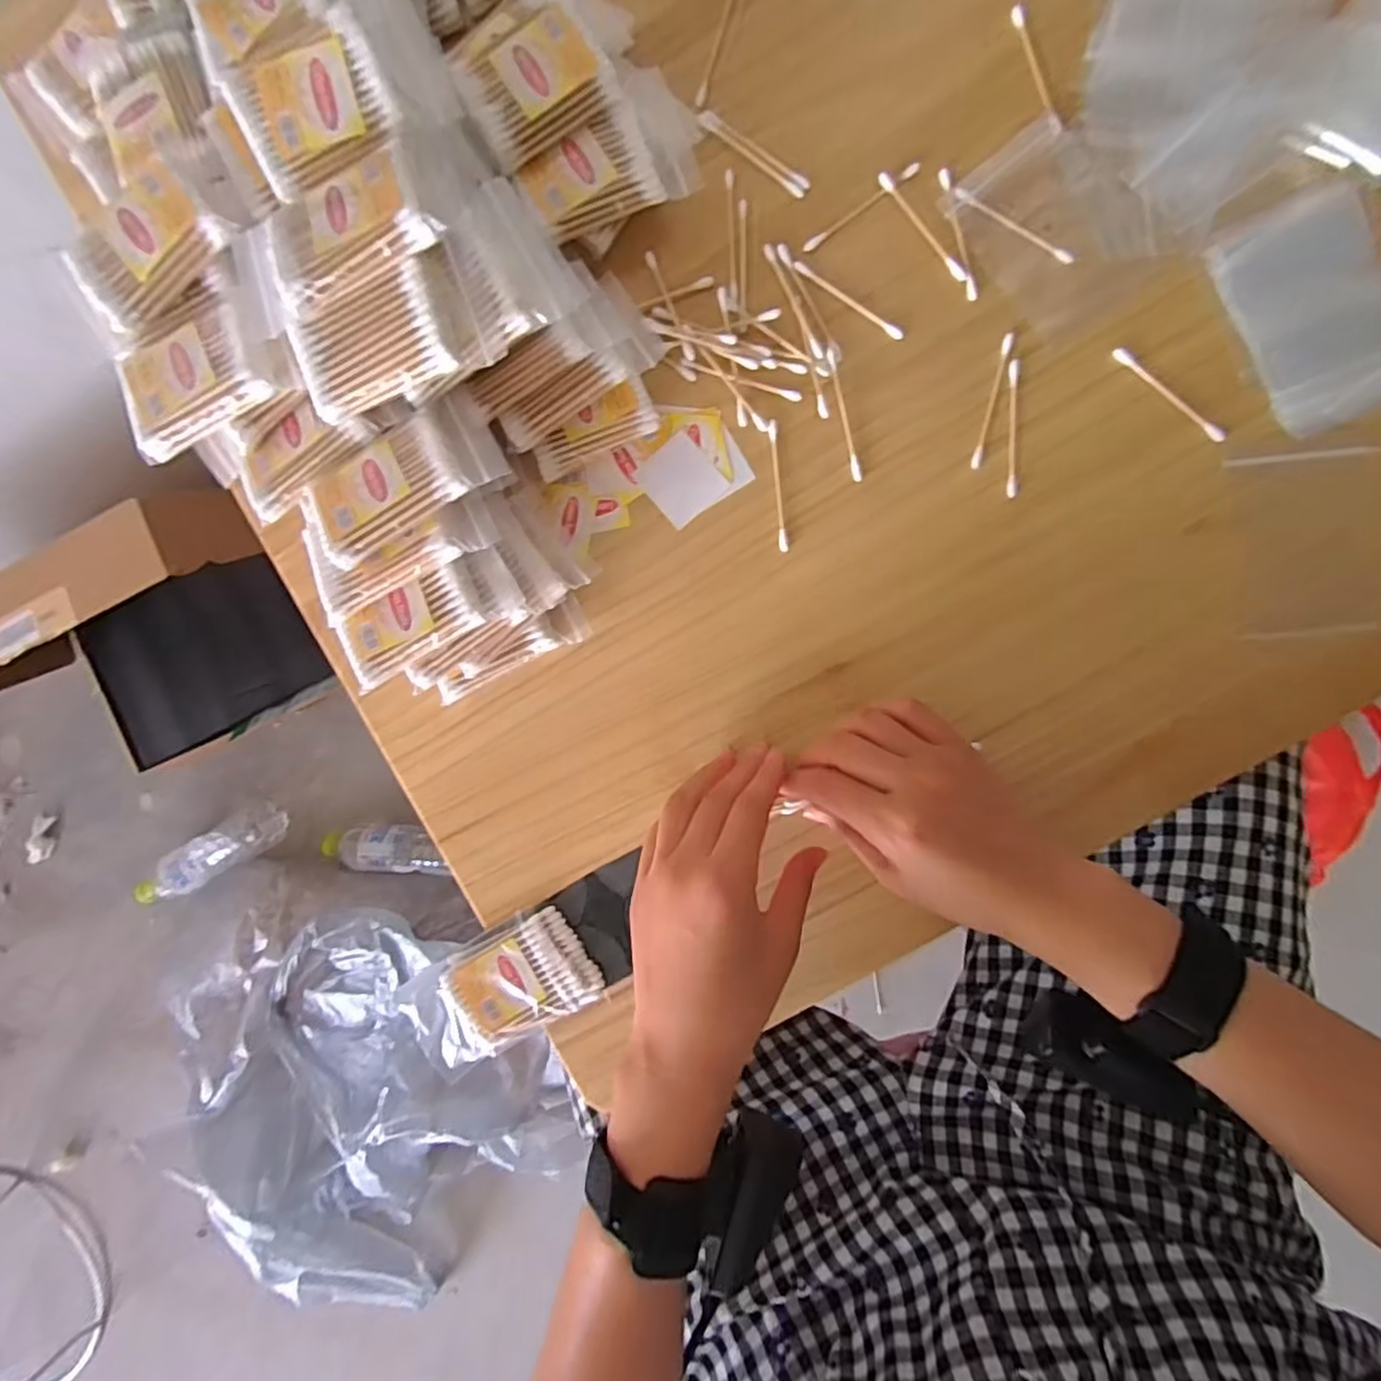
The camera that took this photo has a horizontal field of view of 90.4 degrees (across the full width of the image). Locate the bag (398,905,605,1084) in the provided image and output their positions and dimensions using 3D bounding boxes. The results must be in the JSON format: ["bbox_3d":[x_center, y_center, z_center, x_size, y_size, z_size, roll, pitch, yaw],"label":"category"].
[{"bbox_3d":[-0.111,0.175,0.400,0.111,0.013,0.063,-30,89,5],"label":"bag"}]

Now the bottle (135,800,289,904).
[{"bbox_3d":[-0.670,0.231,0.964,0.219,0.050,0.064,-31,89,6],"label":"bottle"}]

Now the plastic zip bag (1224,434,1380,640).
[{"bbox_3d":[0.326,-0.080,0.359,0.073,0.004,0.100,-4,92,5],"label":"plastic zip bag"}]

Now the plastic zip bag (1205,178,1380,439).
[{"bbox_3d":[0.323,-0.194,0.347,0.077,0.010,0.111,-25,90,5],"label":"plastic zip bag"}]

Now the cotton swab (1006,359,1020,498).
[{"bbox_3d":[0.174,-0.141,0.368,0.006,0.004,0.072,0,92,4],"label":"cotton swab"}]

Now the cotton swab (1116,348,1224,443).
[{"bbox_3d":[0.252,-0.156,0.360,0.072,0.004,0.008,42,94,2],"label":"cotton swab"}]

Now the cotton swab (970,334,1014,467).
[{"bbox_3d":[0.162,-0.155,0.367,0.006,0.004,0.073,15,93,4],"label":"cotton swab"}]

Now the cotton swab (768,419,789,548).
[{"bbox_3d":[0.048,-0.113,0.380,0.006,0.004,0.071,-6,91,5],"label":"cotton swab"}]

